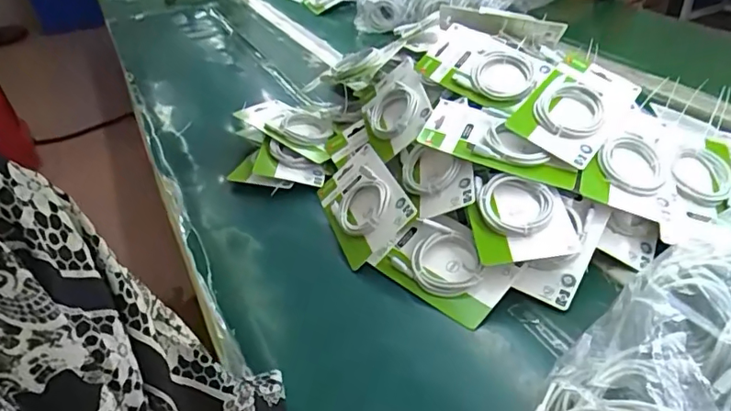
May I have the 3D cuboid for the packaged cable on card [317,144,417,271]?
[{"bbox_3d":[-0.006,-0.007,0.670,0.100,0.023,0.171,-45,38,11],"label":"packaged cable on card"}]

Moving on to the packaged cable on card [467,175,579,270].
[{"bbox_3d":[0.166,0.011,0.578,0.099,0.024,0.109,-9,56,0],"label":"packaged cable on card"}]

